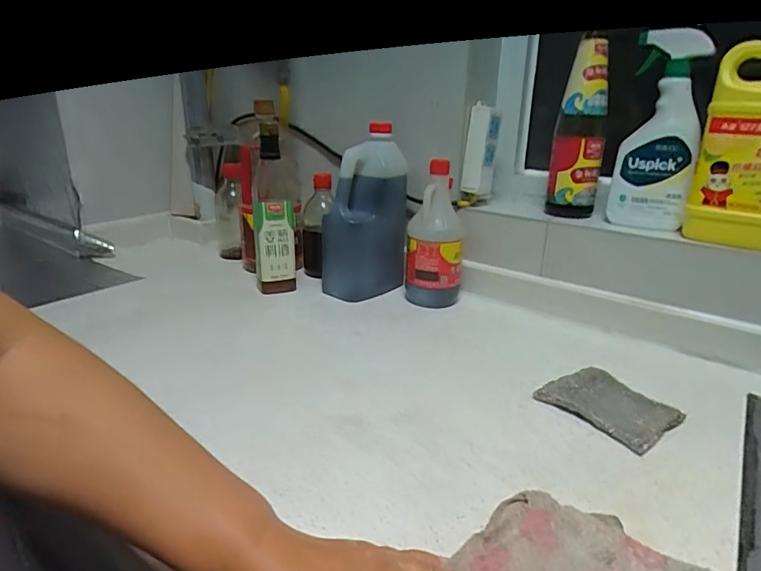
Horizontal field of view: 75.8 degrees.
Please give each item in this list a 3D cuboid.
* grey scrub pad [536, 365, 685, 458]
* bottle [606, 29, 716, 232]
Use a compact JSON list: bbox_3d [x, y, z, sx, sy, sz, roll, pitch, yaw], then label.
[{"bbox_3d":[0.234,0.122,0.505,0.085,0.014,0.113,-14,25,-34],"label":"grey scrub pad"},{"bbox_3d":[0.377,-0.203,0.657,0.093,0.249,0.060,14,24,31],"label":"bottle"}]

